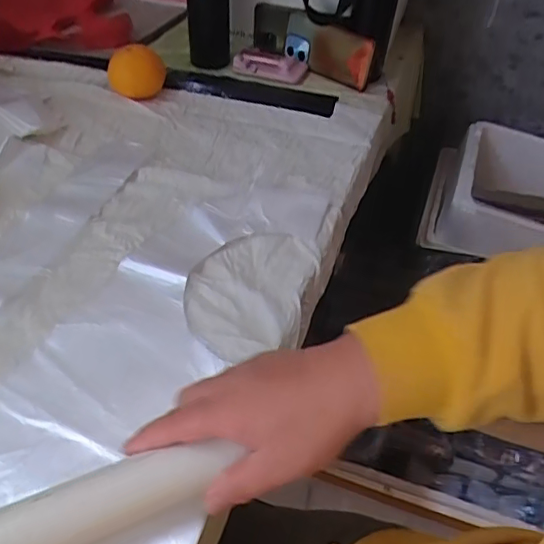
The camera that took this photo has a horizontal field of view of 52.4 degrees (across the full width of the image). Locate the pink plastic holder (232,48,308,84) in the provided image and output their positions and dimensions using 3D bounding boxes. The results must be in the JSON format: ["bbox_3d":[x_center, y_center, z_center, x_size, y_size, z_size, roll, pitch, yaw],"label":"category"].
[{"bbox_3d":[-0.005,-0.313,0.831,0.108,0.024,0.068,18,45,14],"label":"pink plastic holder"}]

